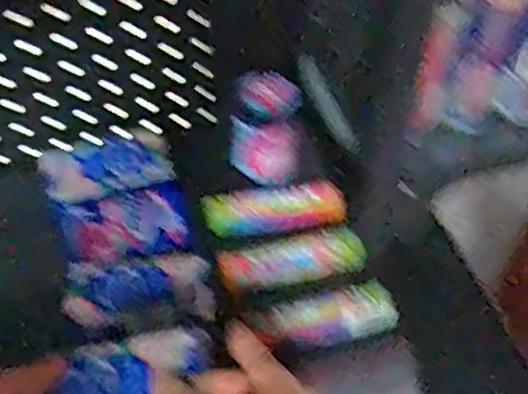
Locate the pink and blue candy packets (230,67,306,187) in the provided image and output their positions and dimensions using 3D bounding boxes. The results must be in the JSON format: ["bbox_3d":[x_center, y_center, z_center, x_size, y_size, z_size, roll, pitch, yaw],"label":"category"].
[{"bbox_3d":[0.003,-0.054,0.523,0.057,0.092,0.034,2,50,2],"label":"pink and blue candy packets"}]

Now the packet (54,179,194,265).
[{"bbox_3d":[-0.106,0.018,0.505,0.092,0.026,0.076,-15,51,-11],"label":"packet"}]

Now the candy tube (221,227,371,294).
[{"bbox_3d":[0.022,0.045,0.488,0.110,0.028,0.033,-14,51,-11],"label":"candy tube"}]

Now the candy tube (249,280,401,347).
[{"bbox_3d":[0.043,0.083,0.461,0.101,0.030,0.027,-12,51,-9],"label":"candy tube"}]

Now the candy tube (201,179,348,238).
[{"bbox_3d":[0.009,0.010,0.521,0.110,0.028,0.026,-9,51,-6],"label":"candy tube"}]

